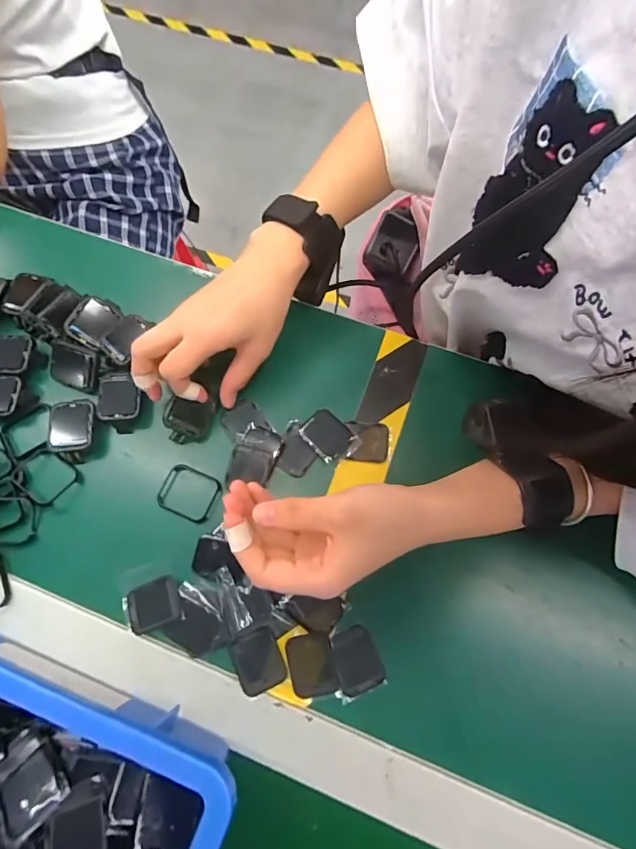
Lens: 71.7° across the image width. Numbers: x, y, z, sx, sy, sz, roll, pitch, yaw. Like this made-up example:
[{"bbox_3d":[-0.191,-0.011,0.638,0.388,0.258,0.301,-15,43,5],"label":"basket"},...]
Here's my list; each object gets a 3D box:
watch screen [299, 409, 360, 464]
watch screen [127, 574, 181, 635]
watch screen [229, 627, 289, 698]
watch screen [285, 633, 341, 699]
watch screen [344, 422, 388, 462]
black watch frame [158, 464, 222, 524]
[{"bbox_3d":[0.009,0.009,0.361,0.033,0.004,0.044,-41,77,-10],"label":"watch screen"},{"bbox_3d":[-0.121,0.132,0.322,0.039,0.006,0.031,-22,74,-5],"label":"watch screen"},{"bbox_3d":[-0.043,0.166,0.310,0.033,0.004,0.039,-22,74,-6],"label":"watch screen"},{"bbox_3d":[-0.005,0.168,0.309,0.031,0.004,0.040,-13,74,-3],"label":"watch screen"},{"bbox_3d":[0.040,0.014,0.360,0.033,0.004,0.032,4,73,2],"label":"watch screen"},{"bbox_3d":[-0.102,0.054,0.348,0.046,0.004,0.038,24,75,8],"label":"black watch frame"}]

